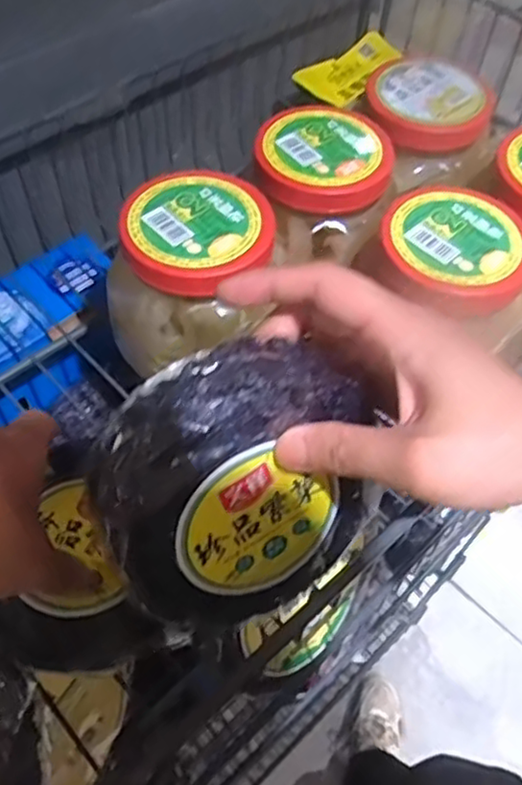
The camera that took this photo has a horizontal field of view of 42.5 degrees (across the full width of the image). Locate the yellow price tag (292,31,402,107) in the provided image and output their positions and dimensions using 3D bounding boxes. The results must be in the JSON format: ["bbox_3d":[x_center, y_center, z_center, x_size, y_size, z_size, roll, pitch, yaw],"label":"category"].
[{"bbox_3d":[0.094,-0.337,0.696,0.058,0.016,0.127,33,60,20],"label":"yellow price tag"}]

